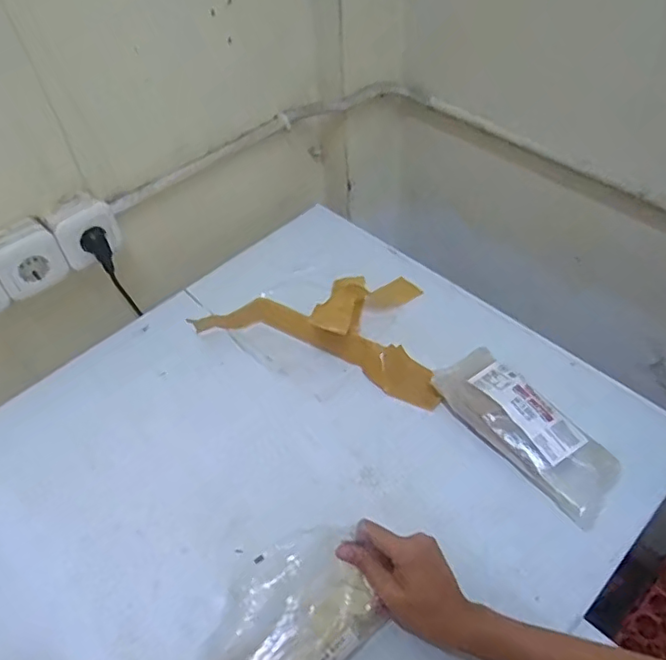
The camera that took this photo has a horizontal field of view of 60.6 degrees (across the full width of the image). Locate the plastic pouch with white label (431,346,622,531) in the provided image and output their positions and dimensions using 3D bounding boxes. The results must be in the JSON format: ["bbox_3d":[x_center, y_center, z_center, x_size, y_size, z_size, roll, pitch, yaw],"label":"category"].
[{"bbox_3d":[0.226,0.108,0.659,0.090,0.033,0.221,-32,56,-23],"label":"plastic pouch with white label"}]

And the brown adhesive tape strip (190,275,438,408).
[{"bbox_3d":[0.012,-0.037,0.782,0.320,0.098,0.192,17,52,16],"label":"brown adhesive tape strip"}]

